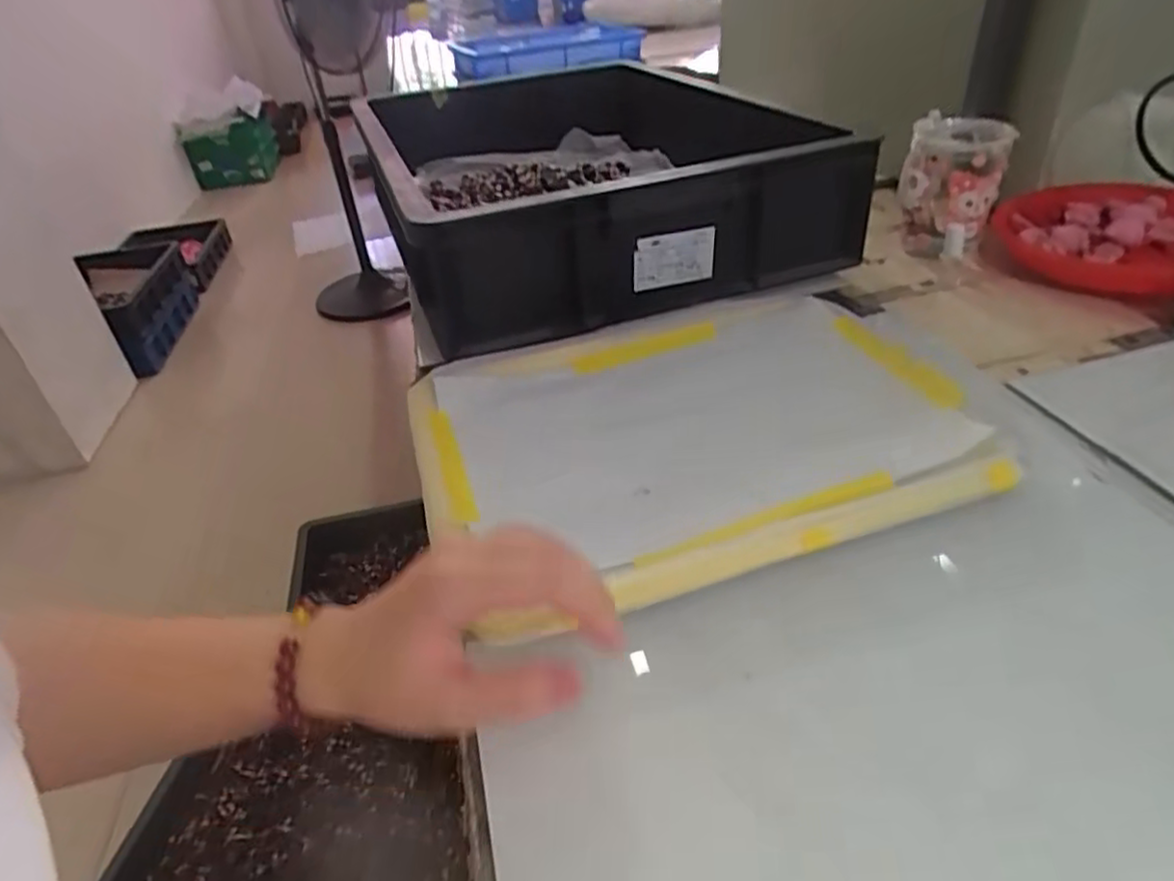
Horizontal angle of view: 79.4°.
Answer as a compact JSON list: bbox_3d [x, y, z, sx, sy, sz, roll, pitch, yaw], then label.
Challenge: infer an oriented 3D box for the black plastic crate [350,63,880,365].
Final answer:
[{"bbox_3d":[-0.036,-0.313,0.806,0.419,0.120,0.613,-18,37,-16],"label":"black plastic crate"}]

